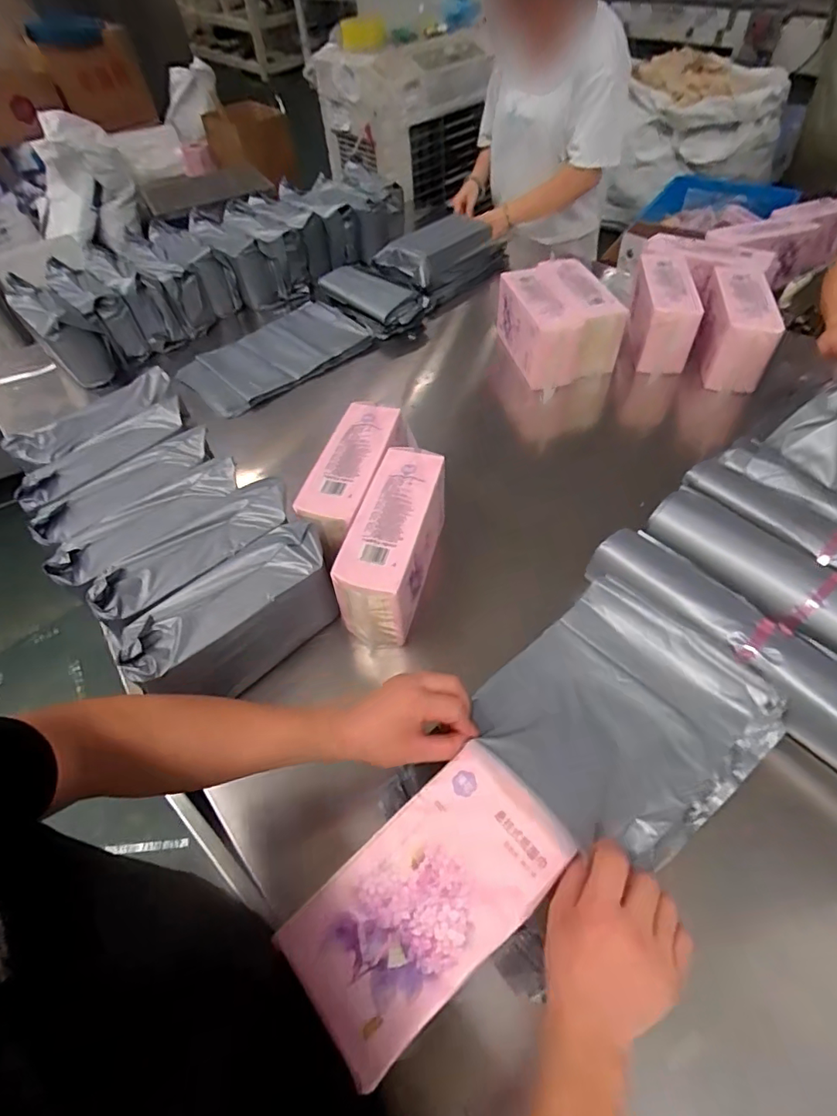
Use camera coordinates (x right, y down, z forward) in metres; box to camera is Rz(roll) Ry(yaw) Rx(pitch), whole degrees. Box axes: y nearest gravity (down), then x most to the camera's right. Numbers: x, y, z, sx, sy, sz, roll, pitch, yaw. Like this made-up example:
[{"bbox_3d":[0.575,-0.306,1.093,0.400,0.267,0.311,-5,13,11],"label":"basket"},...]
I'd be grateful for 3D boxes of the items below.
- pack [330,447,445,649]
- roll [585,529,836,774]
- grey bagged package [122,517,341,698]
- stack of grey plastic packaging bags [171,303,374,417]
[{"bbox_3d":[-0.030,-0.023,0.710,0.094,0.113,0.238,12,55,13],"label":"pack"},{"bbox_3d":[0.382,0.100,0.619,0.106,0.059,0.400,-38,59,-22],"label":"roll"},{"bbox_3d":[-0.217,0.072,0.640,0.255,0.132,0.105,-39,60,-22],"label":"grey bagged package"},{"bbox_3d":[-0.308,-0.435,1.134,0.366,0.044,0.235,-37,59,-21],"label":"stack of grey plastic packaging bags"}]

